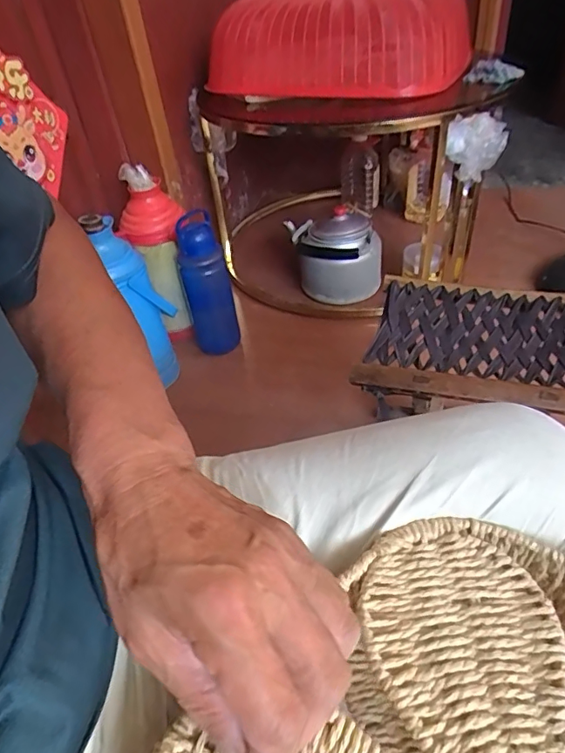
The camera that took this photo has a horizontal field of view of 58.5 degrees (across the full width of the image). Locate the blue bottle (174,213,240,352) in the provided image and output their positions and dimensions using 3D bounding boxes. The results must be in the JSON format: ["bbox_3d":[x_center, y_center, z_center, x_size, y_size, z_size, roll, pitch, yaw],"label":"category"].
[{"bbox_3d":[-0.169,-0.195,1.145,0.106,0.323,0.103,-13,41,-7],"label":"blue bottle"}]

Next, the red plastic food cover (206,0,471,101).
[{"bbox_3d":[0.105,-0.723,1.086,0.526,0.180,0.238,14,45,23],"label":"red plastic food cover"}]

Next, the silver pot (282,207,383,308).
[{"bbox_3d":[0.136,-0.314,1.320,0.234,0.197,0.219,-3,41,5],"label":"silver pot"}]

